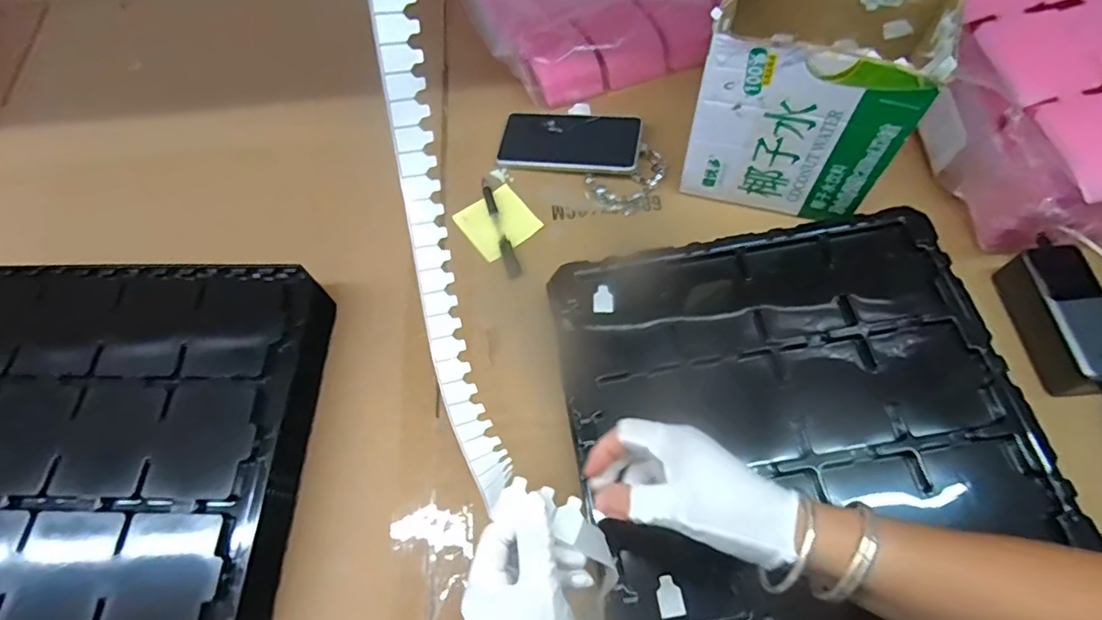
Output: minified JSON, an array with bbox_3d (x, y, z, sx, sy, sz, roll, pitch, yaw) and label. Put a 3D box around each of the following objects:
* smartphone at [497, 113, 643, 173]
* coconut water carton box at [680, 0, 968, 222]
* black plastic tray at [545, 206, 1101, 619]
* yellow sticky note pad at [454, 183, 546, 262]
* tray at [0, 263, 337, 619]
[{"bbox_3d":[0.022,-0.199,0.679,0.163,0.013,0.080,8,69,14],"label":"smartphone"},{"bbox_3d":[0.248,-0.222,0.564,0.184,0.194,0.167,19,69,10],"label":"coconut water carton box"},{"bbox_3d":[0.210,0.093,0.499,0.376,0.053,0.366,-12,66,-2],"label":"black plastic tray"},{"bbox_3d":[-0.060,-0.101,0.652,0.077,0.008,0.076,-36,70,-12],"label":"yellow sticky note pad"},{"bbox_3d":[-0.426,0.134,0.526,0.386,0.072,0.358,1,67,2],"label":"tray"}]

